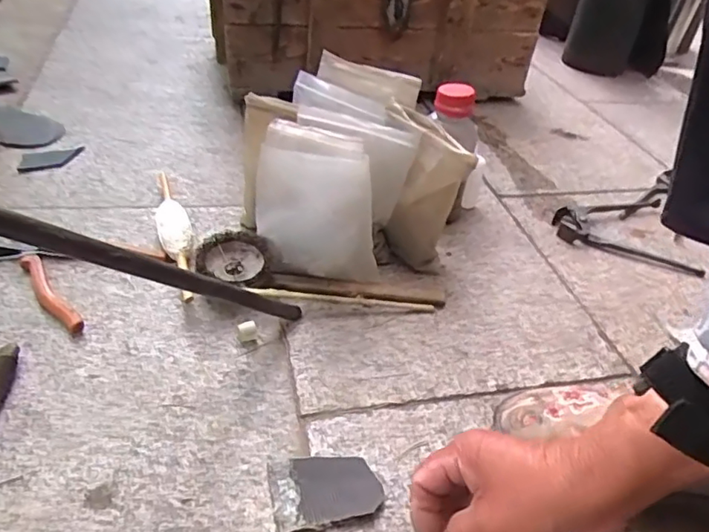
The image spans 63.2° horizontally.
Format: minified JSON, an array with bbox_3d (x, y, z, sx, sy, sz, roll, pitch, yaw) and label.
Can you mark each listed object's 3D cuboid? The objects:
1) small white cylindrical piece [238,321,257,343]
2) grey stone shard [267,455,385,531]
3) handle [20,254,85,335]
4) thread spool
[{"bbox_3d":[-0.093,0.057,0.502,0.014,0.014,0.012,-10,42,-19],"label":"small white cylindrical piece"},{"bbox_3d":[-0.020,0.150,0.394,0.071,0.009,0.054,-6,41,-15],"label":"grey stone shard"},{"bbox_3d":[-0.270,0.028,0.513,0.019,0.010,0.106,-26,49,-33],"label":"handle"},{"bbox_3d":[-0.192,-0.041,0.609,0.033,0.029,0.226,-10,42,-19],"label":"thread spool"}]

